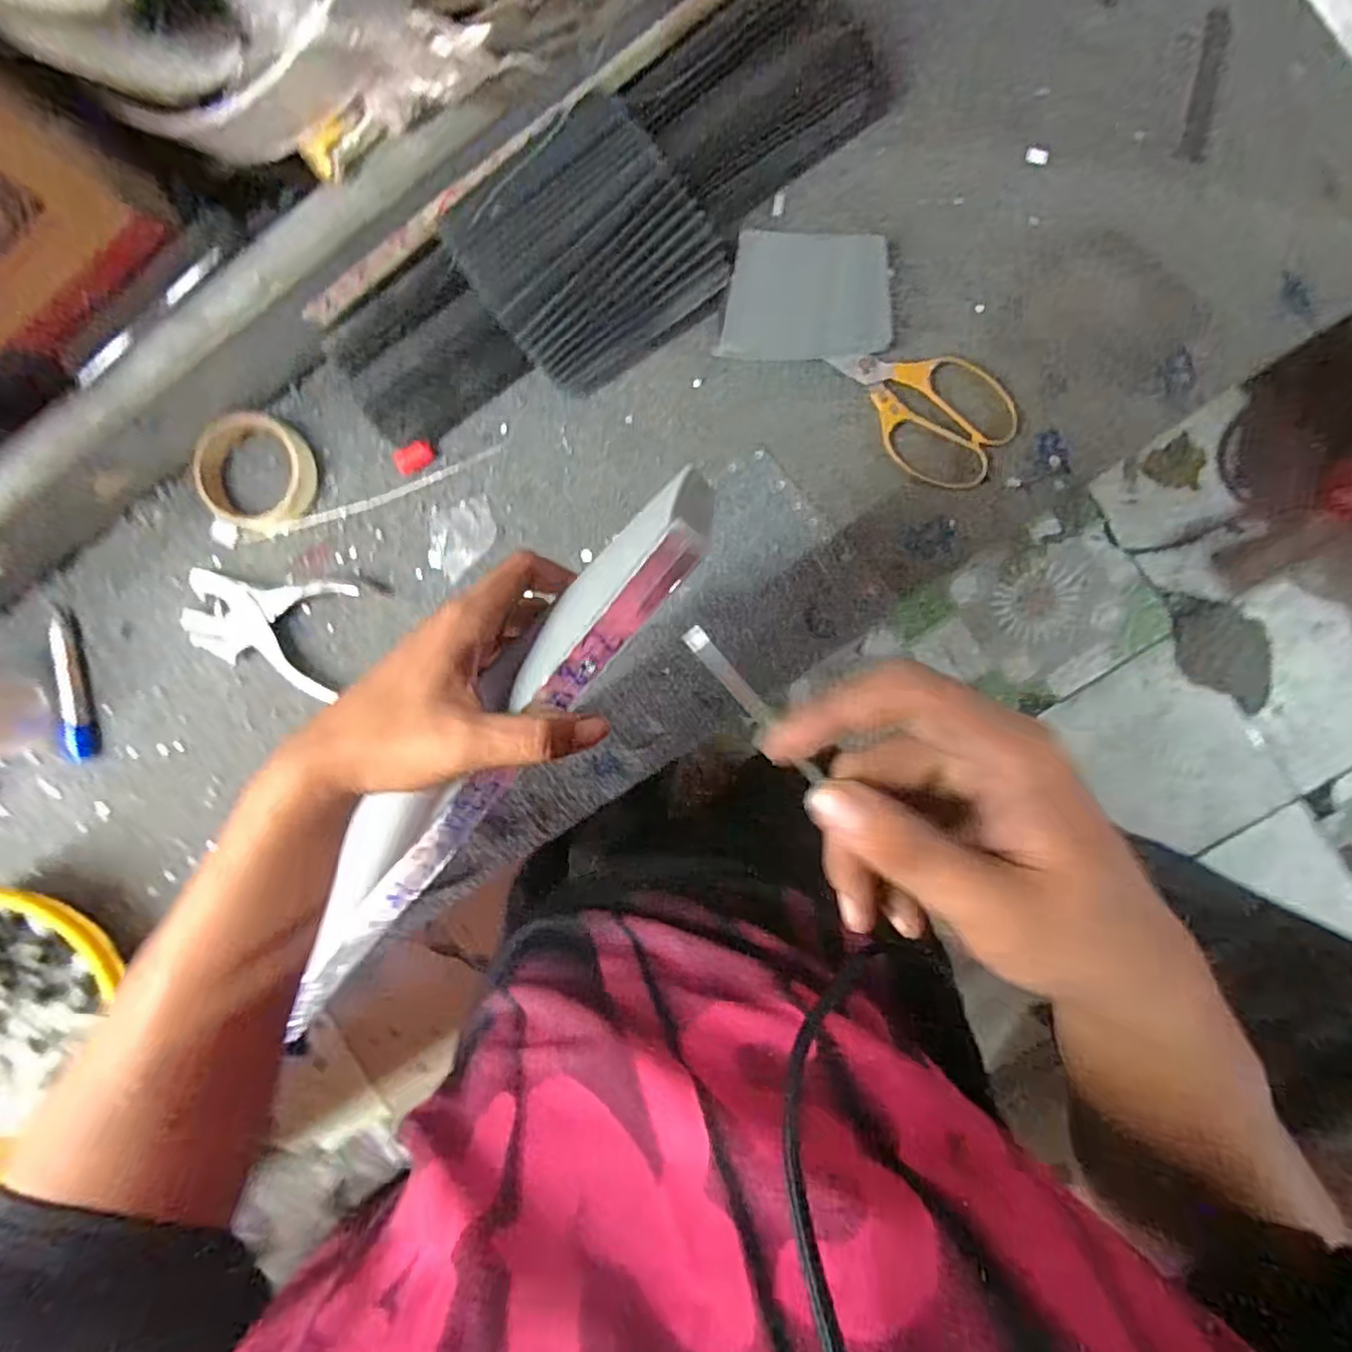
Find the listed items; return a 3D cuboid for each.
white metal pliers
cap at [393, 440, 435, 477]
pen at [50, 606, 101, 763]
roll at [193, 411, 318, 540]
[{"bbox_3d":[-0.332,-0.036,0.543,0.139,0.021,0.091,9,94,5],"label":"white metal pliers"},{"bbox_3d":[-0.204,-0.170,0.529,0.031,0.016,0.016,-30,90,7],"label":"cap"},{"bbox_3d":[-0.500,0.008,0.561,0.020,0.019,0.125,-1,93,6],"label":"pen"},{"bbox_3d":[-0.330,-0.156,0.531,0.079,0.026,0.091,24,95,4],"label":"roll"}]

